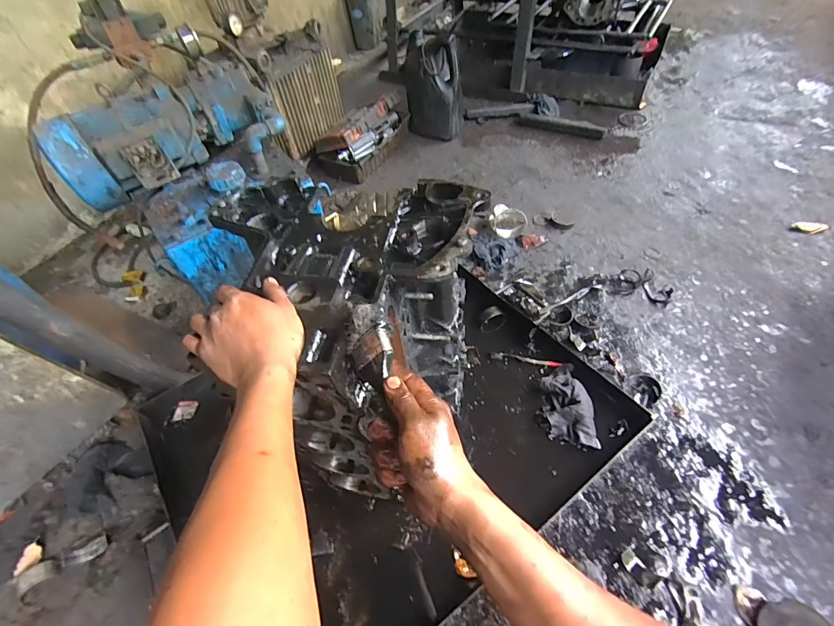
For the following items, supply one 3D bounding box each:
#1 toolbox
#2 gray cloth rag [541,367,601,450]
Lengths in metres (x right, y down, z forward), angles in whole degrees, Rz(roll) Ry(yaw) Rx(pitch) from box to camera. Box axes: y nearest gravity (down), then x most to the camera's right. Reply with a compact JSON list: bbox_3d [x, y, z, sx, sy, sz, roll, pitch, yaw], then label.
[{"bbox_3d":[-0.185,-0.685,1.493,0.175,0.172,0.420,19,56,22],"label":"toolbox"},{"bbox_3d":[0.308,0.184,0.818,0.091,0.045,0.181,-4,52,3],"label":"gray cloth rag"}]

